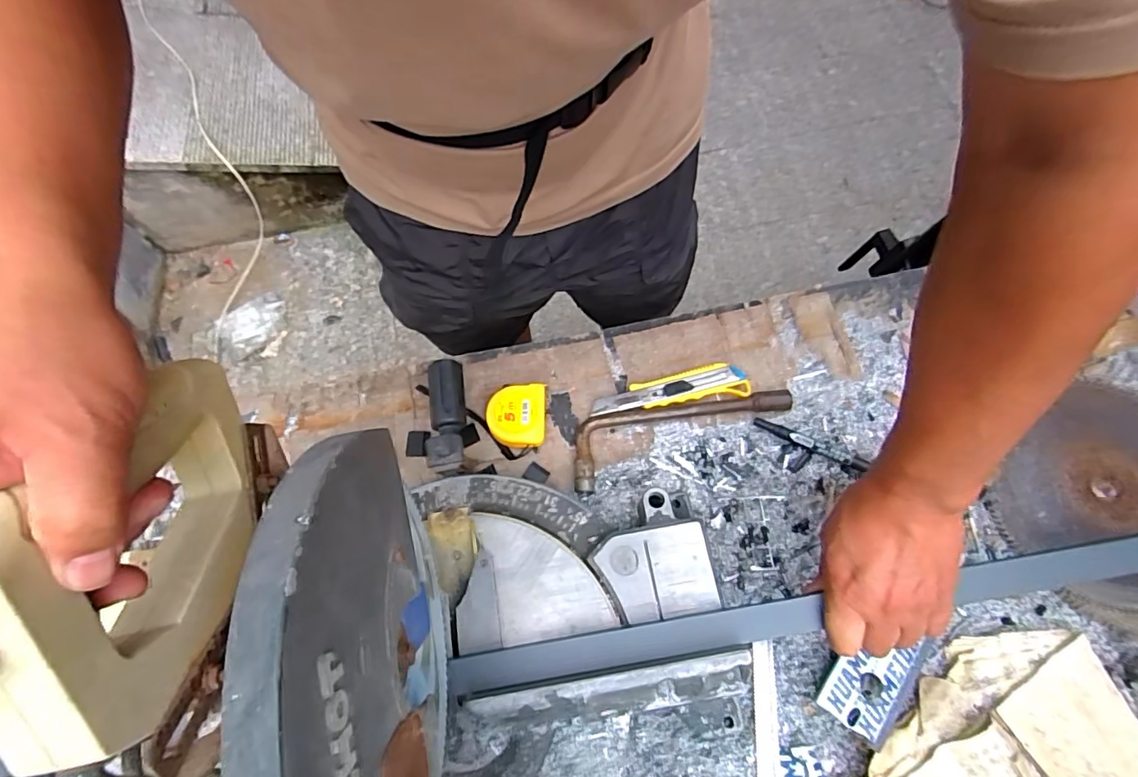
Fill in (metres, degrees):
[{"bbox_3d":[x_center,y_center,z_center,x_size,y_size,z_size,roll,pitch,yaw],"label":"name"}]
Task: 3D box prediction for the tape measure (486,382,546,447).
[{"bbox_3d":[-0.059,0.031,0.602,0.064,0.034,0.070,2,69,3],"label":"tape measure"}]

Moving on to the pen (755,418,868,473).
[{"bbox_3d":[0.267,0.061,0.587,0.120,0.016,0.016,26,72,12],"label":"pen"}]

